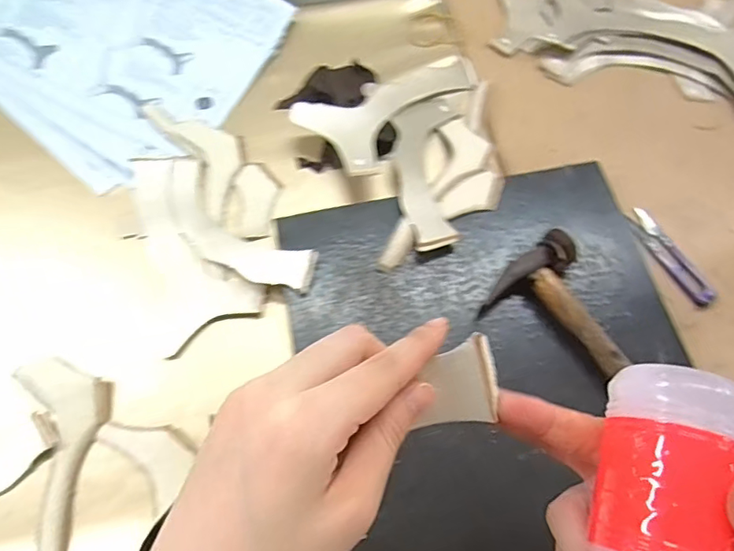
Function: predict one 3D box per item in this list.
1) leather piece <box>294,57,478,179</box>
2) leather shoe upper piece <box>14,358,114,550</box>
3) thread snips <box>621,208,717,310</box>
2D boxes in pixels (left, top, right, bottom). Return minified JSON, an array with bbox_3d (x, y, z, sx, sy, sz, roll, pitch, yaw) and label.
[{"bbox_3d":[0.028,-0.176,0.517,0.093,0.032,0.193,42,72,14],"label":"leather piece"},{"bbox_3d":[-0.223,0.150,0.390,0.065,0.008,0.183,-10,69,-6],"label":"leather shoe upper piece"},{"bbox_3d":[0.268,-0.019,0.466,0.024,0.008,0.102,-24,71,-11],"label":"thread snips"}]

